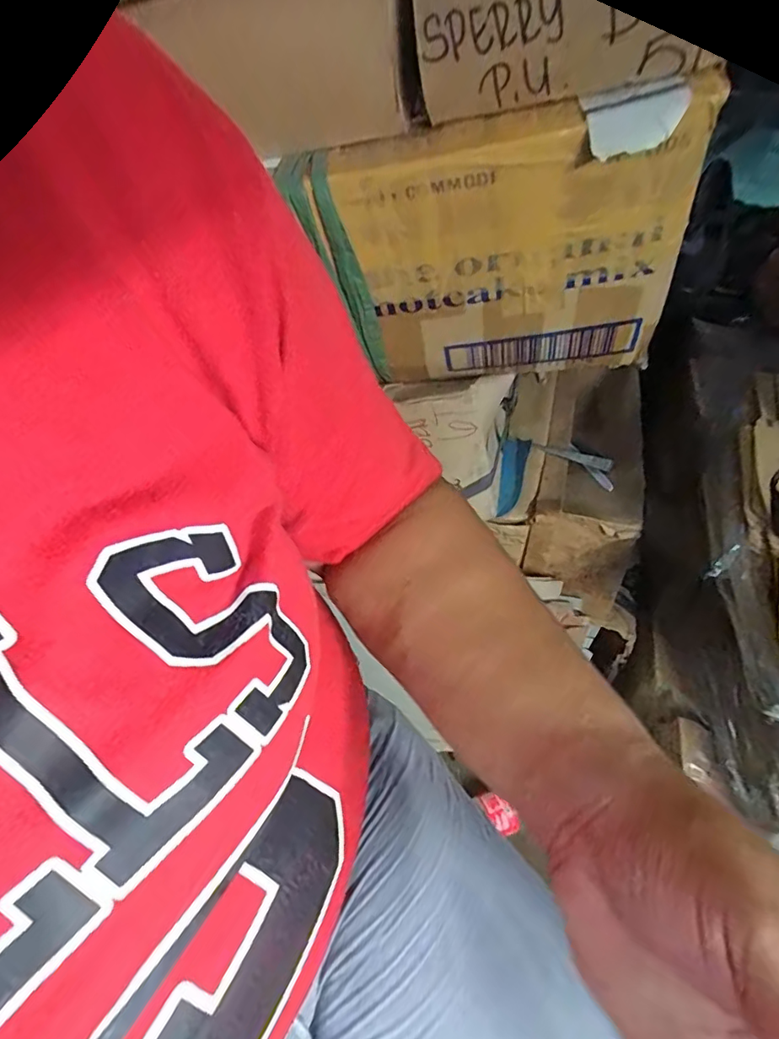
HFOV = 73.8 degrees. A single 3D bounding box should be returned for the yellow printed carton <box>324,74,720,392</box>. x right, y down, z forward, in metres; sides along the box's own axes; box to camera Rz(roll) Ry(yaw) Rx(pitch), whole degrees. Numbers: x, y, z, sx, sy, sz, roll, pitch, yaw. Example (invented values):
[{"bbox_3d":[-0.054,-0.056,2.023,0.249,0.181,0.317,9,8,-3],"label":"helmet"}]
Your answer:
[{"bbox_3d":[0.098,-0.188,0.397,0.223,0.210,0.047,-2,63,17],"label":"yellow printed carton"}]

